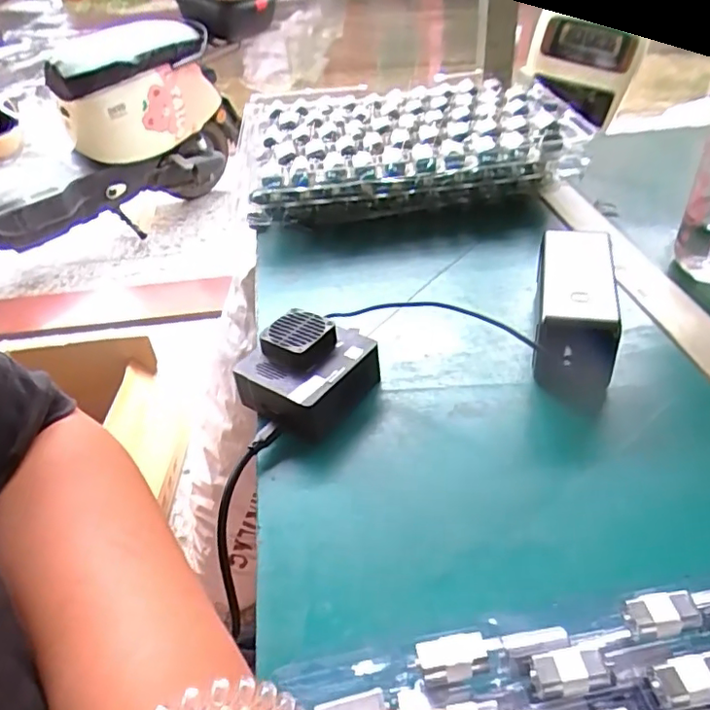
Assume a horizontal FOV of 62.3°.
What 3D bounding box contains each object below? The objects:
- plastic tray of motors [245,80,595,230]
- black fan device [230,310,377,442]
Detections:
[{"bbox_3d":[0.061,-0.239,0.682,0.356,0.069,0.257,-9,39,-5],"label":"plastic tray of motors"},{"bbox_3d":[-0.031,0.009,0.398,0.076,0.045,0.080,25,47,32],"label":"black fan device"}]

